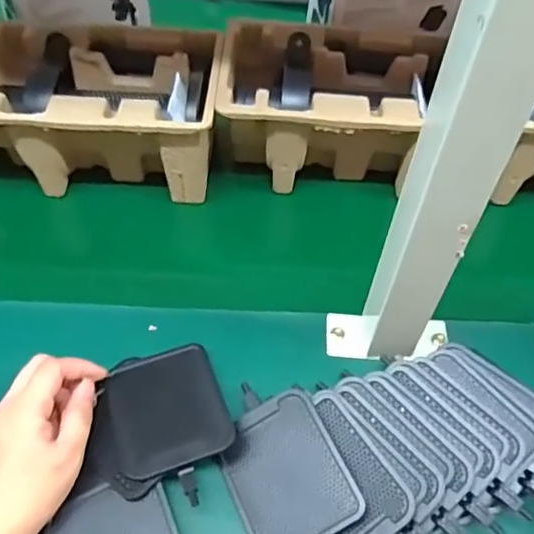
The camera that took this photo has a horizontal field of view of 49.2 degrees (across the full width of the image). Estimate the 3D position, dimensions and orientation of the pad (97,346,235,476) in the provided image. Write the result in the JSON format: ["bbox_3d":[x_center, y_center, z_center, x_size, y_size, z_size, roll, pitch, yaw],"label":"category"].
[{"bbox_3d":[-0.074,0.103,0.423,0.082,0.012,0.092,-17,54,-13],"label":"pad"}]

